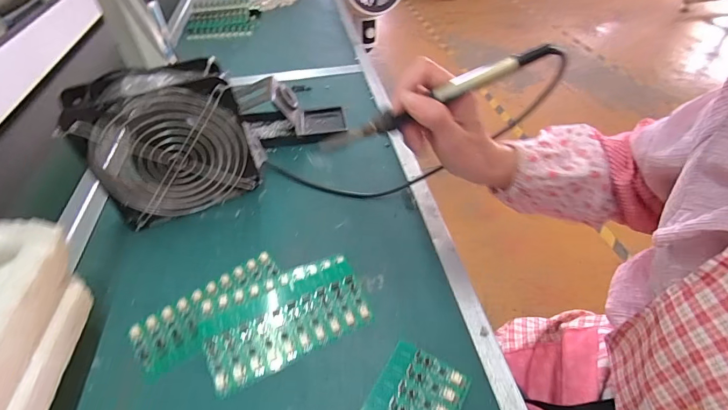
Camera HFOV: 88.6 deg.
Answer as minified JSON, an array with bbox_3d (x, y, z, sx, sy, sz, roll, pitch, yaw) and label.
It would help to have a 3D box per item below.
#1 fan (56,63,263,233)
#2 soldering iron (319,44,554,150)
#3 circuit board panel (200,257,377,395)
[{"bbox_3d":[-0.201,-0.065,0.399,0.152,0.152,0.060,-19,48,-20],"label":"fan"},{"bbox_3d":[0.050,-0.083,0.303,0.194,0.017,0.012,-20,40,20],"label":"soldering iron"},{"bbox_3d":[-0.070,0.094,0.329,0.135,0.010,0.080,-21,57,-17],"label":"circuit board panel"}]

